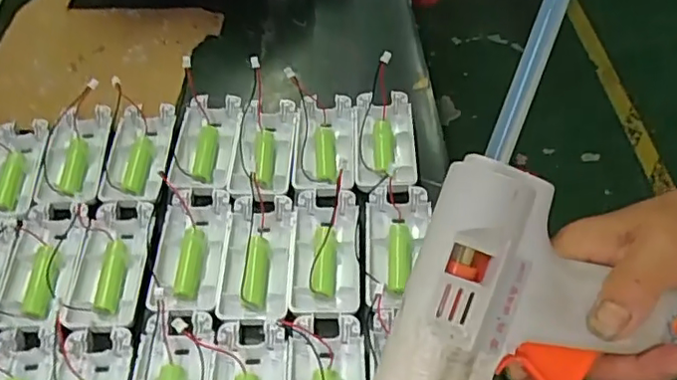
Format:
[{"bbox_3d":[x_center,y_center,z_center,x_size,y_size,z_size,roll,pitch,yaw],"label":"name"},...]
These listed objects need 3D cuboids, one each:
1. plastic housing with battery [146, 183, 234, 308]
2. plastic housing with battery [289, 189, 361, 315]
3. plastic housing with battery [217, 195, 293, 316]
[{"bbox_3d":[-0.101,0.039,0.412,0.048,0.017,0.094,0,51,5],"label":"plastic housing with battery"},{"bbox_3d":[-0.009,0.041,0.403,0.044,0.021,0.091,-3,51,2],"label":"plastic housing with battery"},{"bbox_3d":[-0.054,0.046,0.405,0.043,0.019,0.090,-1,51,4],"label":"plastic housing with battery"}]

